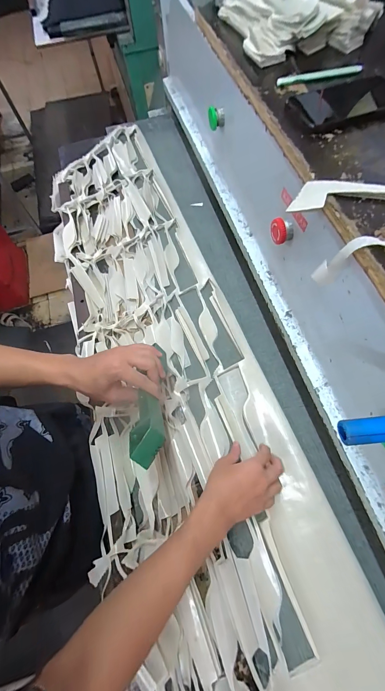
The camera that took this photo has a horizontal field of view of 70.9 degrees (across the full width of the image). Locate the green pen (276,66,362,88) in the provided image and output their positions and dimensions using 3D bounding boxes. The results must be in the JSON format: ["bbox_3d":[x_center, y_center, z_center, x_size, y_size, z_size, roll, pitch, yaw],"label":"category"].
[{"bbox_3d":[0.188,-0.403,0.405,0.131,0.010,0.015,-14,66,-4],"label":"green pen"}]

